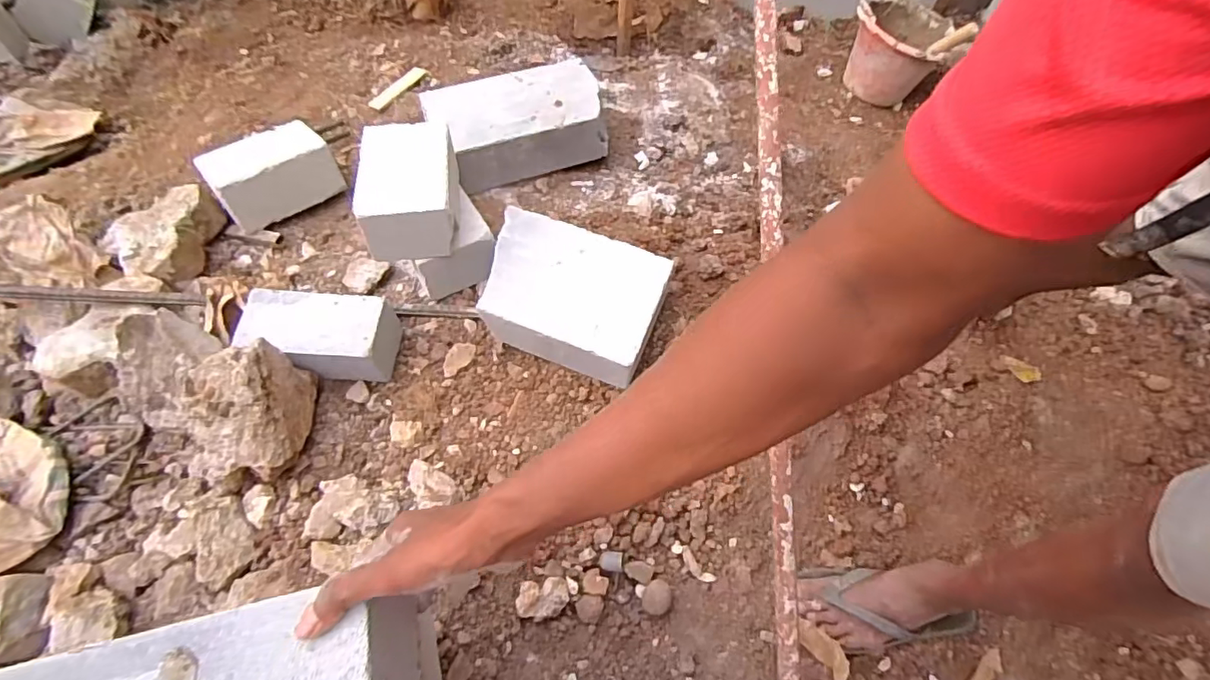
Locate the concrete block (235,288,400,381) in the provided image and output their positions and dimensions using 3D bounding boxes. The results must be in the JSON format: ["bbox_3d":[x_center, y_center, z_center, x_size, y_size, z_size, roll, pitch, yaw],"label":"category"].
[{"bbox_3d":[-0.417,-0.007,0.824,0.197,0.099,0.102,0,56,-4],"label":"concrete block"}]

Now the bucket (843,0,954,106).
[{"bbox_3d":[0.817,-0.839,1.596,0.247,0.195,0.321,25,58,12],"label":"bucket"}]

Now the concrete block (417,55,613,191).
[{"bbox_3d":[-0.160,-0.419,1.079,0.325,0.103,0.192,-17,59,-15],"label":"concrete block"}]

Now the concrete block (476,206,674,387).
[{"bbox_3d":[-0.053,-0.069,0.886,0.275,0.111,0.196,19,57,8],"label":"concrete block"}]

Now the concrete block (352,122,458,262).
[{"bbox_3d":[-0.282,-0.225,0.841,0.144,0.096,0.195,-5,57,-8],"label":"concrete block"}]

